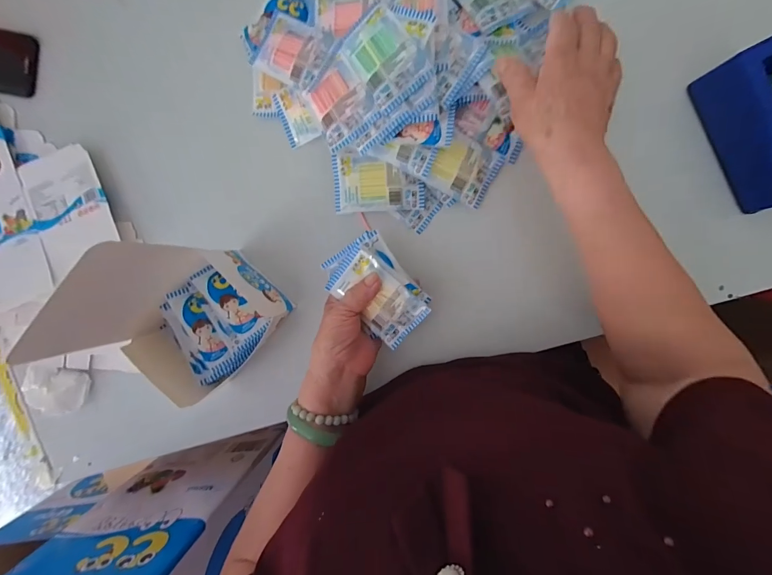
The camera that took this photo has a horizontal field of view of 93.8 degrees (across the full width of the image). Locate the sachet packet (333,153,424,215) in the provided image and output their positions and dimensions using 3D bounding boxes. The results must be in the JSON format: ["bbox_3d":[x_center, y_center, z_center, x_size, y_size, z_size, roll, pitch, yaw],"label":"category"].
[{"bbox_3d":[-0.008,-0.119,0.410,0.103,0.009,0.064,-2,108,6],"label":"sachet packet"}]

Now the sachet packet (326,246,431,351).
[{"bbox_3d":[-0.010,0.011,0.390,0.104,0.015,0.062,42,99,1],"label":"sachet packet"}]

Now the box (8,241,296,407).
[{"bbox_3d":[-0.211,0.044,0.367,0.123,0.165,0.144,45,99,1],"label":"box"}]

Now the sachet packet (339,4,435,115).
[{"bbox_3d":[-0.003,-0.229,0.358,0.062,0.021,0.093,-37,91,9],"label":"sachet packet"}]

